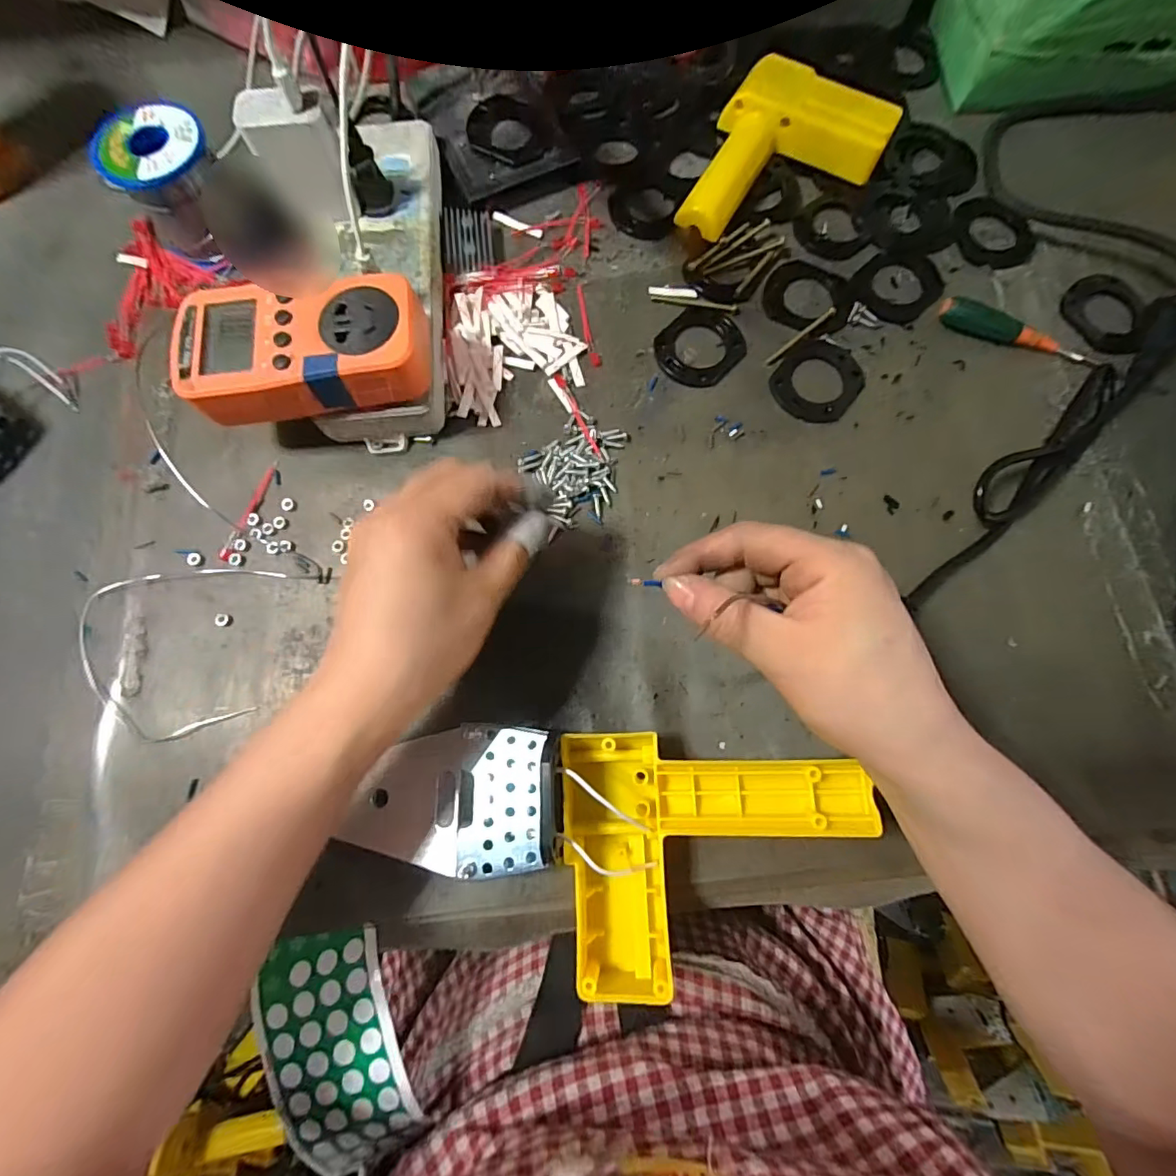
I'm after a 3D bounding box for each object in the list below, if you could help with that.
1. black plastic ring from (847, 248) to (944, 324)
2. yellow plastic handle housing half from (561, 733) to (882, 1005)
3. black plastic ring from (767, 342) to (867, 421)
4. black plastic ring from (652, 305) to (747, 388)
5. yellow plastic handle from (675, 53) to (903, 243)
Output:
[{"bbox_3d":[0.211,-0.207,0.348,0.061,0.004,0.052,-33,78,-7],"label":"black plastic ring"},{"bbox_3d":[0.060,0.128,0.248,0.141,0.040,0.112,-2,76,0],"label":"yellow plastic handle housing half"},{"bbox_3d":[0.149,-0.135,0.332,0.051,0.004,0.060,38,80,9],"label":"black plastic ring"},{"bbox_3d":[0.074,-0.159,0.338,0.051,0.004,0.059,44,81,10],"label":"black plastic ring"},{"bbox_3d":[0.132,-0.287,0.353,0.109,0.036,0.133,28,78,7],"label":"yellow plastic handle"}]

